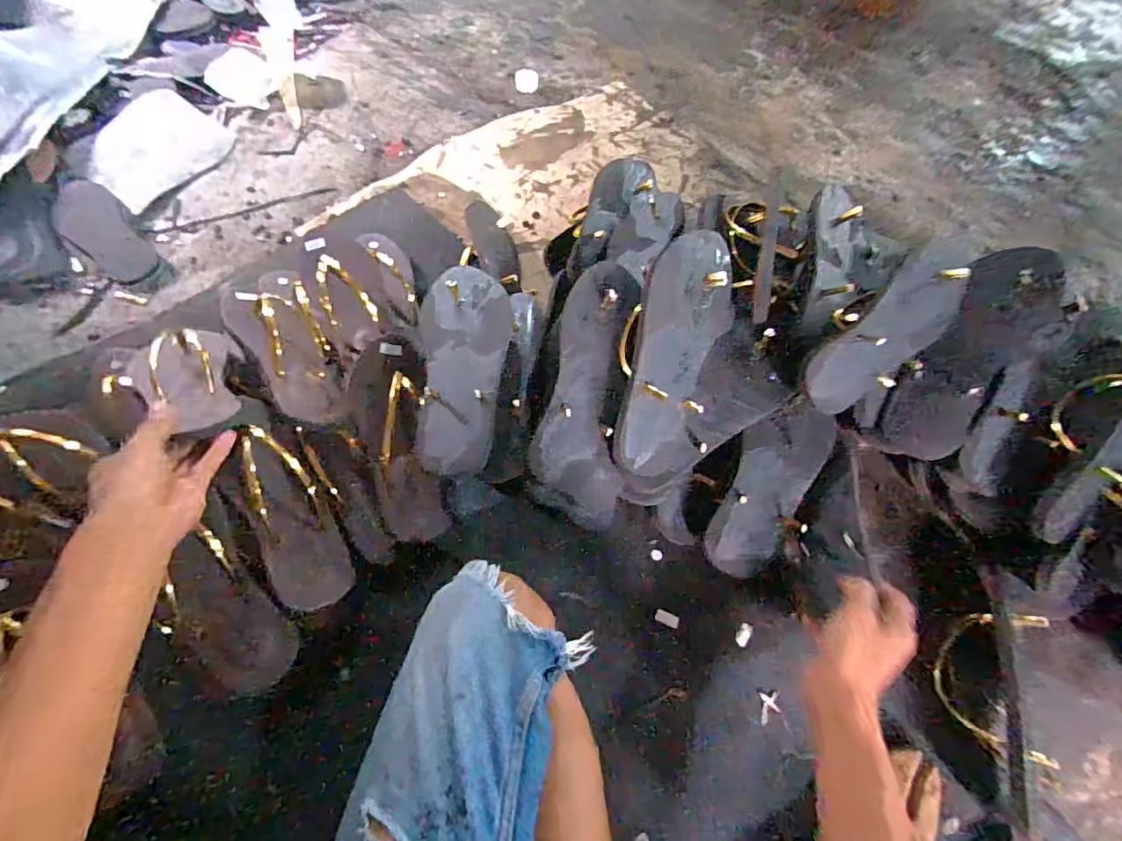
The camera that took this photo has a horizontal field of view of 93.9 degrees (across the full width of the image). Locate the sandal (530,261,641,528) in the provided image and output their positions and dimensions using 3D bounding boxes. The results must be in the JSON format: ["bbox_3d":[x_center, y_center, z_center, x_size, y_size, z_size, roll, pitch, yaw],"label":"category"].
[{"bbox_3d":[0.026,-0.029,0.590,0.097,0.030,0.281,5,97,-1],"label":"sandal"}]

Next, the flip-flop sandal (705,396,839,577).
[{"bbox_3d":[0.219,0.073,0.563,0.076,0.025,0.197,25,97,9],"label":"flip-flop sandal"}]

